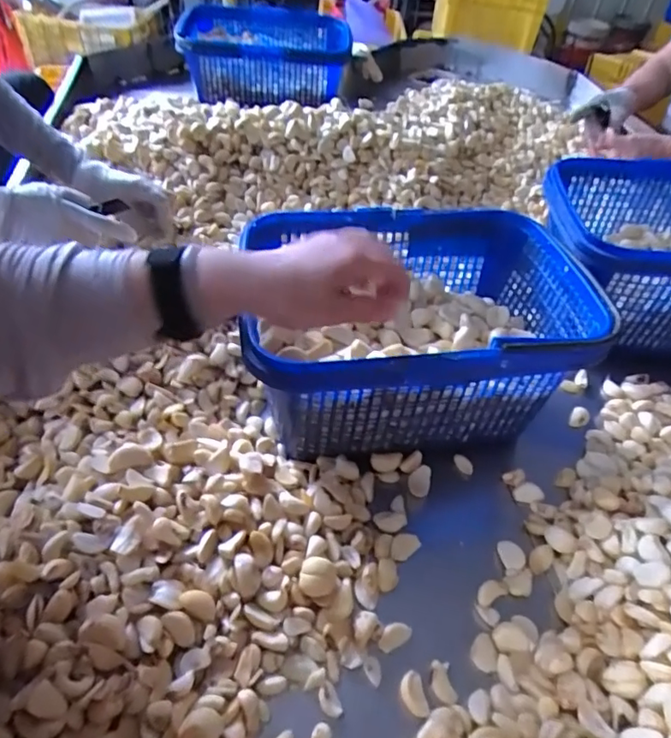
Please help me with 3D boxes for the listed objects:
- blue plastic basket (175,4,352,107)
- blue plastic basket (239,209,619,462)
[{"bbox_3d":[-0.139,-0.641,1.097,0.311,0.120,0.311,1,46,-6],"label":"blue plastic basket"},{"bbox_3d":[0.073,-0.039,0.550,0.328,0.151,0.229,-5,47,-12],"label":"blue plastic basket"}]

